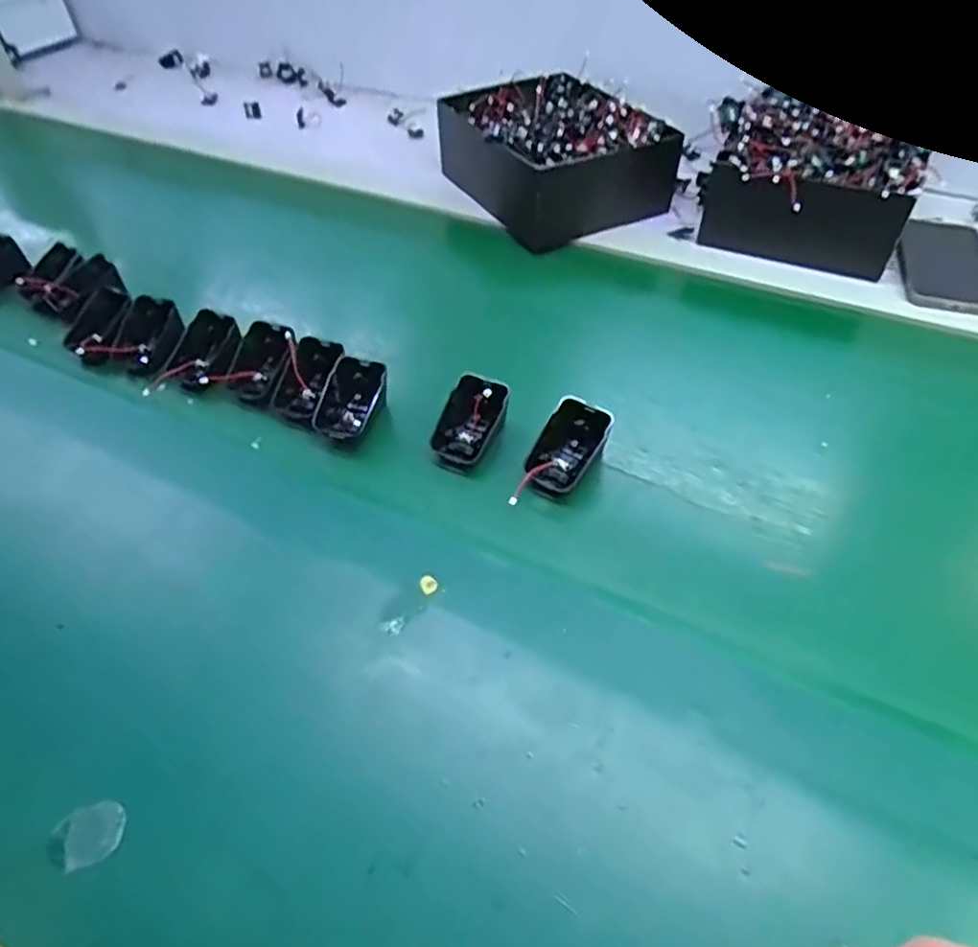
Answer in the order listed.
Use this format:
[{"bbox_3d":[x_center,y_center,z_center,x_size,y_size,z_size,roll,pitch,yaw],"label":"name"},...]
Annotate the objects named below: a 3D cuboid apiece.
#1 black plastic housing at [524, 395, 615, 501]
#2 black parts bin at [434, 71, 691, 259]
[{"bbox_3d":[0.057,-0.018,0.477,0.047,0.038,0.067,28,55,24],"label":"black plastic housing"},{"bbox_3d":[0.068,-0.355,0.735,0.174,0.095,0.221,-25,53,-19],"label":"black parts bin"}]

